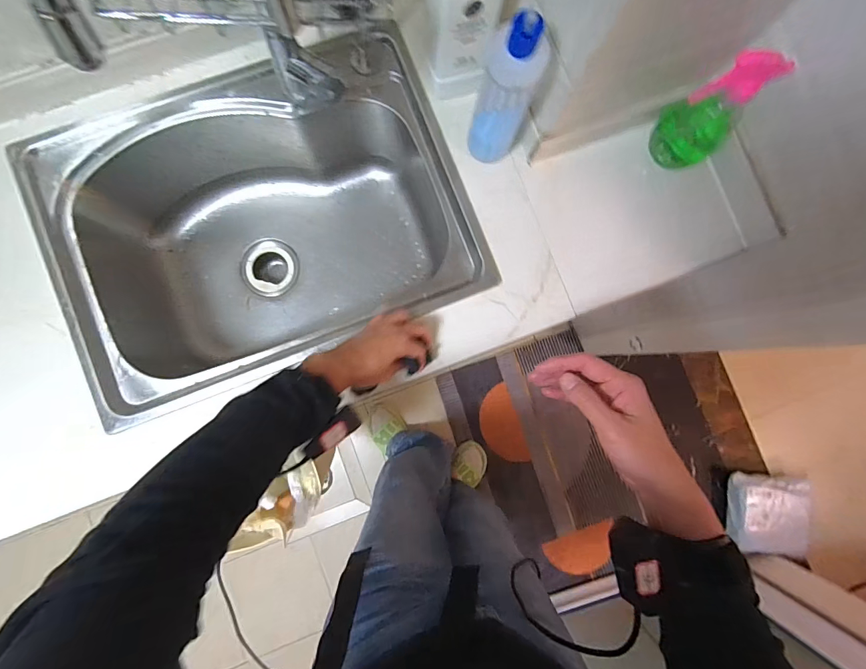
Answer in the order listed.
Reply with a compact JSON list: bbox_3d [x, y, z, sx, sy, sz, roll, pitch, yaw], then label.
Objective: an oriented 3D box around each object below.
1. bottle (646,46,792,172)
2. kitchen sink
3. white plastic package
[{"bbox_3d":[0.365,-0.284,0.516,0.081,0.163,0.073,-3,87,-3],"label":"bottle"},{"bbox_3d":[-0.254,-0.166,0.677,0.580,0.228,0.435,-22,88,-4],"label":"kitchen sink"},{"bbox_3d":[1.041,0.556,1.215,0.255,0.097,0.241,6,86,-2],"label":"white plastic package"}]

